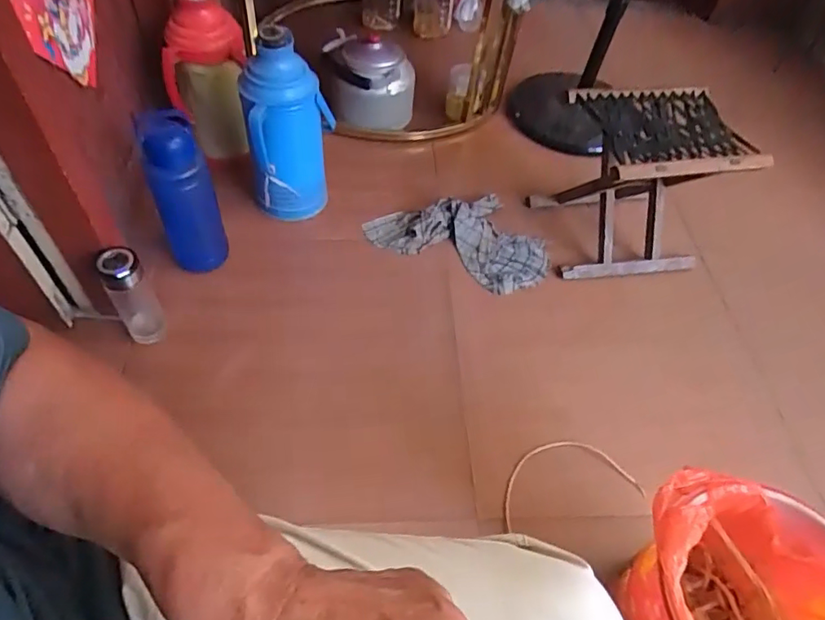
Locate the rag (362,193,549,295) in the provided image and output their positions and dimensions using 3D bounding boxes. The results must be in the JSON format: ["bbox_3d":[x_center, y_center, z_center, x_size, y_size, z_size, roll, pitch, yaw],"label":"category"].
[{"bbox_3d":[0.114,-0.183,1.202,0.399,0.055,0.245,19,54,10],"label":"rag"}]

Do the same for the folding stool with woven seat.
[{"bbox_3d":[0.467,-0.262,1.140,0.311,0.292,0.256,-6,53,-9],"label":"folding stool with woven seat"}]

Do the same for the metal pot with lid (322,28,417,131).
[{"bbox_3d":[-0.109,-0.587,1.392,0.220,0.201,0.203,2,53,-3],"label":"metal pot with lid"}]

